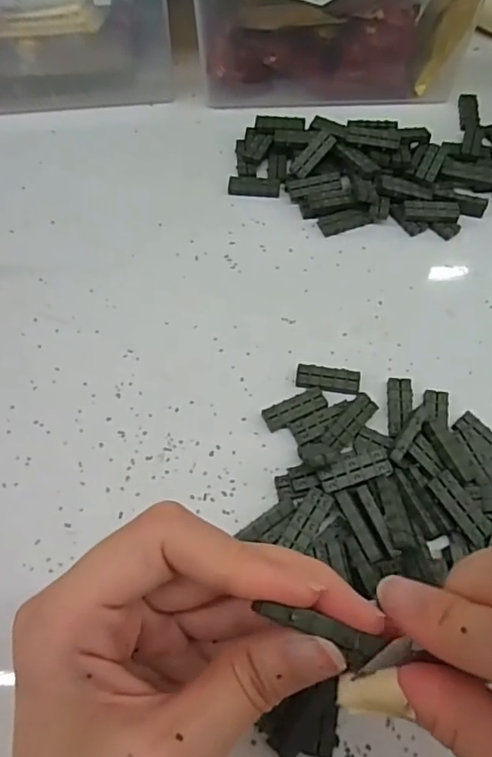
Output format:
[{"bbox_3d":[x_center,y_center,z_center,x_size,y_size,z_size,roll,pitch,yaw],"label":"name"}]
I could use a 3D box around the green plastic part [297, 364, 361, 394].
[{"bbox_3d":[0.042,0.001,0.287,0.032,0.006,0.013,6,62,4],"label":"green plastic part"}]

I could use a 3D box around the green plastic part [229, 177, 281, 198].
[{"bbox_3d":[0.005,-0.121,0.354,0.032,0.005,0.013,6,62,4],"label":"green plastic part"}]

